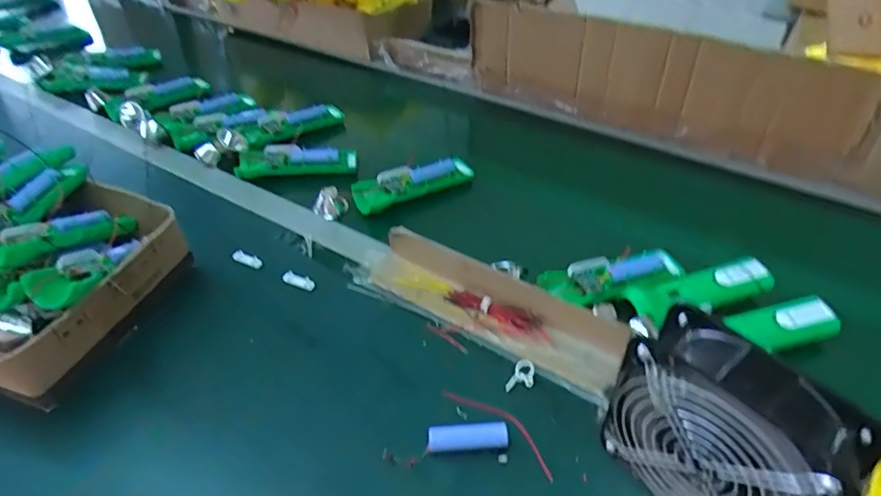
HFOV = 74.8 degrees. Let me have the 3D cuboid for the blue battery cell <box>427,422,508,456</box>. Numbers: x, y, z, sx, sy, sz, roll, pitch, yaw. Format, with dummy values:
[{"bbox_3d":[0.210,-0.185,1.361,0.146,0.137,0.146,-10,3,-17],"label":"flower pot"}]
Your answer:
[{"bbox_3d":[0.023,0.159,0.481,0.065,0.019,0.021,-4,42,2],"label":"blue battery cell"}]

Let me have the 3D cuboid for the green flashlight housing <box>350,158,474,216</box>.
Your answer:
[{"bbox_3d":[-0.034,-0.086,0.753,0.161,0.034,0.044,-18,38,-17],"label":"green flashlight housing"}]

